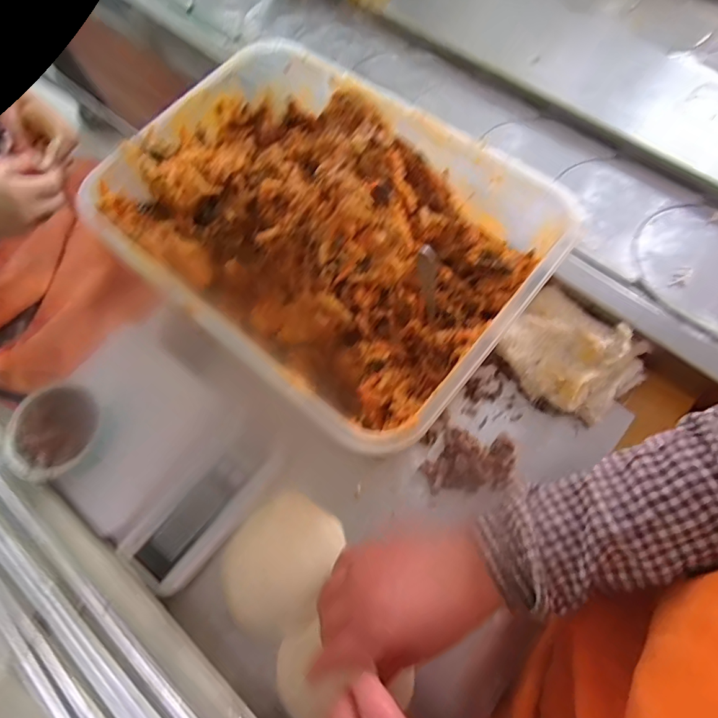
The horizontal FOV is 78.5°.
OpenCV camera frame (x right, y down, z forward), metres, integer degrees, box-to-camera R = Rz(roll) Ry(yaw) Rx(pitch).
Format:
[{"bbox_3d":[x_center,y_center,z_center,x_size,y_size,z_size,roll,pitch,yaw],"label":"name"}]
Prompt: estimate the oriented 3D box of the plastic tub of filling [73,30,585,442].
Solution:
[{"bbox_3d":[-0.041,-0.123,0.407,0.377,0.098,0.275,37,75,16],"label":"plastic tub of filling"}]

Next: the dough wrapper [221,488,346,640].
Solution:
[{"bbox_3d":[-0.070,0.176,0.384,0.088,0.011,0.111,28,73,14],"label":"dough wrapper"}]

